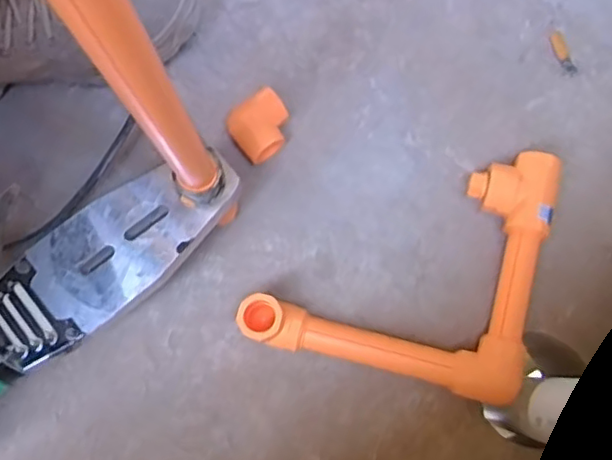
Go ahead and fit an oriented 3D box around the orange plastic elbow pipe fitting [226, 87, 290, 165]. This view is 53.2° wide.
[{"bbox_3d":[-0.037,-0.086,0.527,0.049,0.041,0.047,-33,80,-6],"label":"orange plastic elbow pipe fitting"}]

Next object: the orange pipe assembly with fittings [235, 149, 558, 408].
[{"bbox_3d":[0.077,0.018,0.492,0.211,0.043,0.206,14,78,3],"label":"orange pipe assembly with fittings"}]

